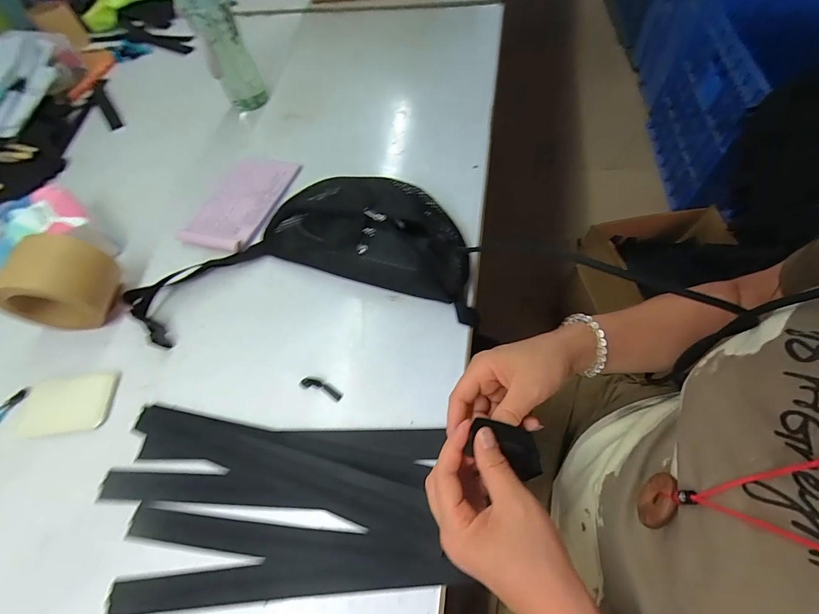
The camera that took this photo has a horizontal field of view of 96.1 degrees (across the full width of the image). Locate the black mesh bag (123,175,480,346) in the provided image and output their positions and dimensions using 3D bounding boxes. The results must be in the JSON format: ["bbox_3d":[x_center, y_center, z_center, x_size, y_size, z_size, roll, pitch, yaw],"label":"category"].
[{"bbox_3d":[-0.149,-0.074,0.474,0.445,0.087,0.212,-4,60,2],"label":"black mesh bag"}]

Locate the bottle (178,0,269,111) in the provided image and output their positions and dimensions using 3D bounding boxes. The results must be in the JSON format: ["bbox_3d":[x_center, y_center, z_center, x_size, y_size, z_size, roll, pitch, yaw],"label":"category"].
[{"bbox_3d":[-0.317,-0.449,0.633,0.077,0.213,0.072,-27,61,-10],"label":"bottle"}]

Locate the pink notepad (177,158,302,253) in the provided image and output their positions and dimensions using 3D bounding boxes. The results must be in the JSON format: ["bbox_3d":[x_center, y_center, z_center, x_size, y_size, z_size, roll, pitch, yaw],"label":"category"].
[{"bbox_3d":[-0.257,-0.168,0.571,0.122,0.020,0.186,12,62,11],"label":"pink notepad"}]

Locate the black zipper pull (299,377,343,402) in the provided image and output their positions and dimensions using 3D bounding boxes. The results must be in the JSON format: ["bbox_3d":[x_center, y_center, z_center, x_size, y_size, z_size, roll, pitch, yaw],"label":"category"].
[{"bbox_3d":[-0.100,0.092,0.418,0.050,0.010,0.015,18,63,14],"label":"black zipper pull"}]

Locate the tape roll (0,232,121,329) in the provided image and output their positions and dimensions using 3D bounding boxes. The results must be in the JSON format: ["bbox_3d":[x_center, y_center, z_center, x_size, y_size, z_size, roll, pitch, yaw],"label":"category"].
[{"bbox_3d":[-0.431,-0.029,0.452,0.100,0.111,0.078,-4,60,2],"label":"tape roll"}]

